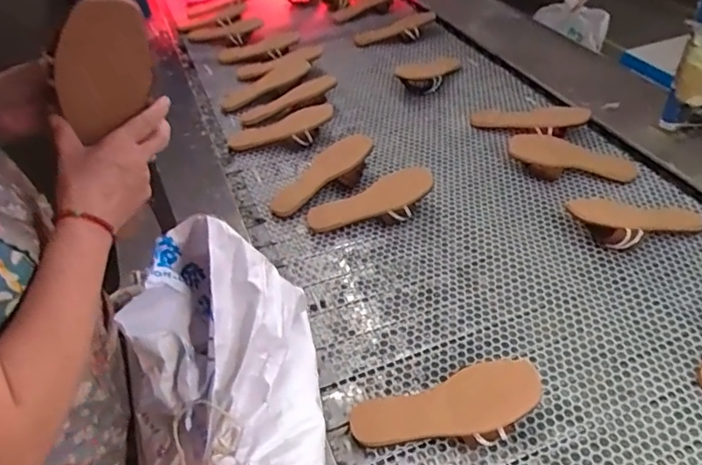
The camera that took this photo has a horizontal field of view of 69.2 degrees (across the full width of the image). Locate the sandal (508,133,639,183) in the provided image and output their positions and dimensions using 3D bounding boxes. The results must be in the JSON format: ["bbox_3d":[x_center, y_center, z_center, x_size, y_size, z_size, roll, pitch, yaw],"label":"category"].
[{"bbox_3d":[0.466,-0.151,1.067,0.261,0.045,0.129,10,44,15],"label":"sandal"}]

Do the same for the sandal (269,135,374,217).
[{"bbox_3d":[-0.063,-0.118,1.091,0.252,0.060,0.098,-37,49,-7],"label":"sandal"}]

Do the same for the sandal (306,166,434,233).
[{"bbox_3d":[0.042,-0.054,1.021,0.253,0.050,0.097,-20,42,7],"label":"sandal"}]

